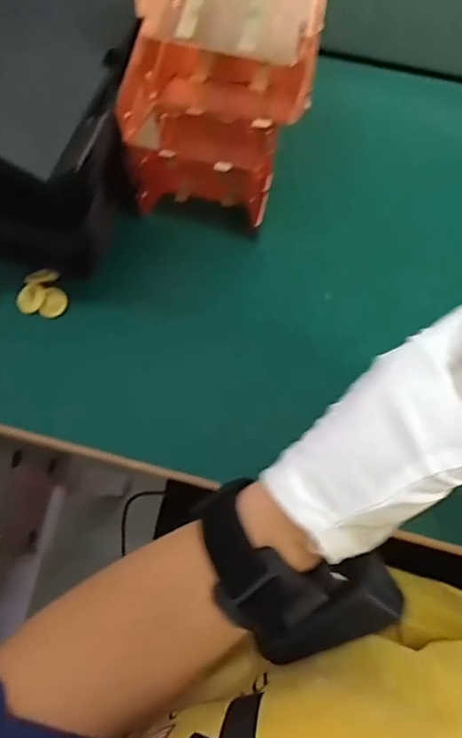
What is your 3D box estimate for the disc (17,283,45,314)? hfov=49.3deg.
[{"bbox_3d":[-0.133,-0.047,0.336,0.017,0.005,0.021,43,81,11],"label":"disc"}]

